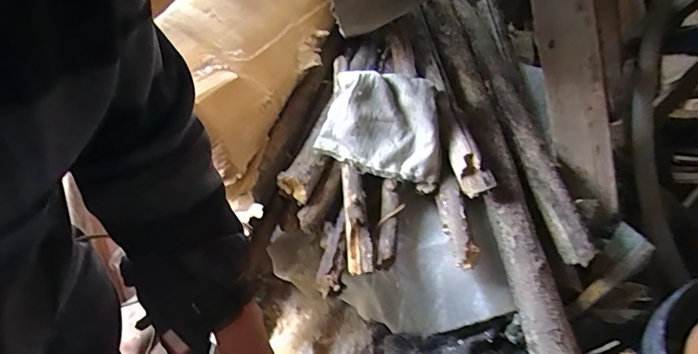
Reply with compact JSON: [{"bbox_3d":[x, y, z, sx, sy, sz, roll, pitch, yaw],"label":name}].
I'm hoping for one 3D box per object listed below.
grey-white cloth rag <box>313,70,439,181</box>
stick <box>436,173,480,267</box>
[{"bbox_3d":[0.046,-0.076,0.649,0.165,0.137,0.030,12,7,5],"label":"grey-white cloth rag"},{"bbox_3d":[0.146,0.062,0.625,0.031,0.036,0.125,-6,65,-10],"label":"stick"}]

